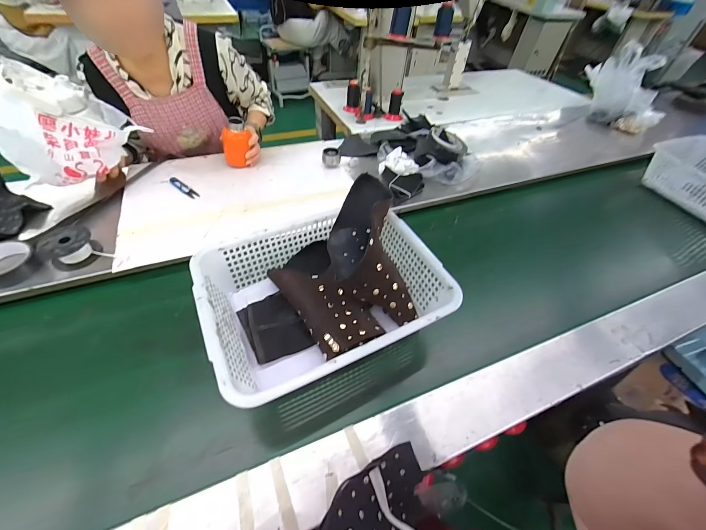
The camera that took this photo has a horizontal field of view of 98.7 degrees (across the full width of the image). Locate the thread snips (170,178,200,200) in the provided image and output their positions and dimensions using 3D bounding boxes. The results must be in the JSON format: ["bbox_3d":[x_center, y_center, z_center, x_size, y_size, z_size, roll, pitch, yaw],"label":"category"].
[{"bbox_3d":[-0.424,-0.193,0.755,0.102,0.008,0.022,29,53,19],"label":"thread snips"}]

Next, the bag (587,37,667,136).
[{"bbox_3d":[1.017,-0.658,1.123,0.170,0.216,0.296,3,49,-2],"label":"bag"}]

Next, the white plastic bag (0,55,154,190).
[{"bbox_3d":[-0.608,-0.285,0.628,0.132,0.179,0.206,33,54,21],"label":"white plastic bag"}]

